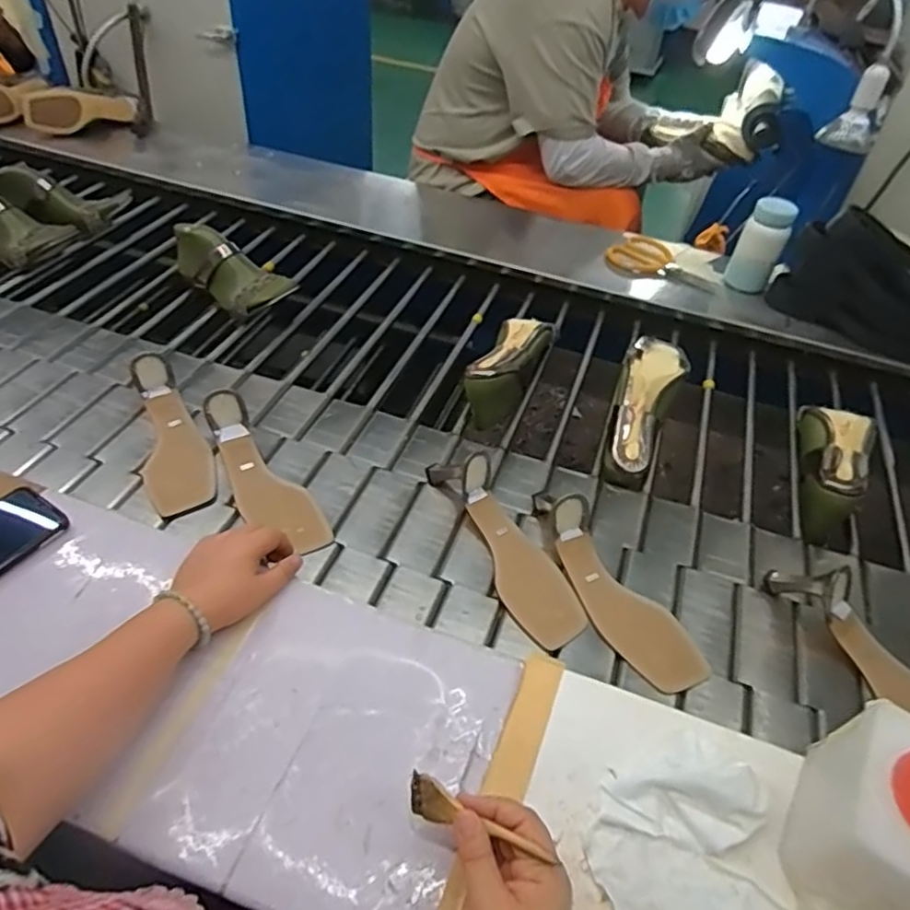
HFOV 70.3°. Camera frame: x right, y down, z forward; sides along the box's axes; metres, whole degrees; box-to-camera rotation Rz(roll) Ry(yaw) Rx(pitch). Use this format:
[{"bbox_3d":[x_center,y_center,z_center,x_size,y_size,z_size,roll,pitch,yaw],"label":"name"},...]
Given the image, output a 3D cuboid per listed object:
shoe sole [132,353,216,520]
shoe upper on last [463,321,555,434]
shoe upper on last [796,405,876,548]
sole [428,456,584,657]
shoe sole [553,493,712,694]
[{"bbox_3d":[-0.345,-0.029,0.777,0.081,0.064,0.214,-17,49,-23],"label":"shoe sole"},{"bbox_3d":[0.073,-0.124,0.921,0.075,0.093,0.188,27,52,19],"label":"shoe upper on last"},{"bbox_3d":[0.473,0.017,0.820,0.081,0.077,0.204,22,46,15],"label":"shoe upper on last"},{"bbox_3d":[0.059,0.086,0.712,0.075,0.058,0.257,-16,49,-22],"label":"sole"},{"bbox_3d":[0.177,0.139,0.670,0.077,0.060,0.210,-18,50,-24],"label":"shoe sole"}]

